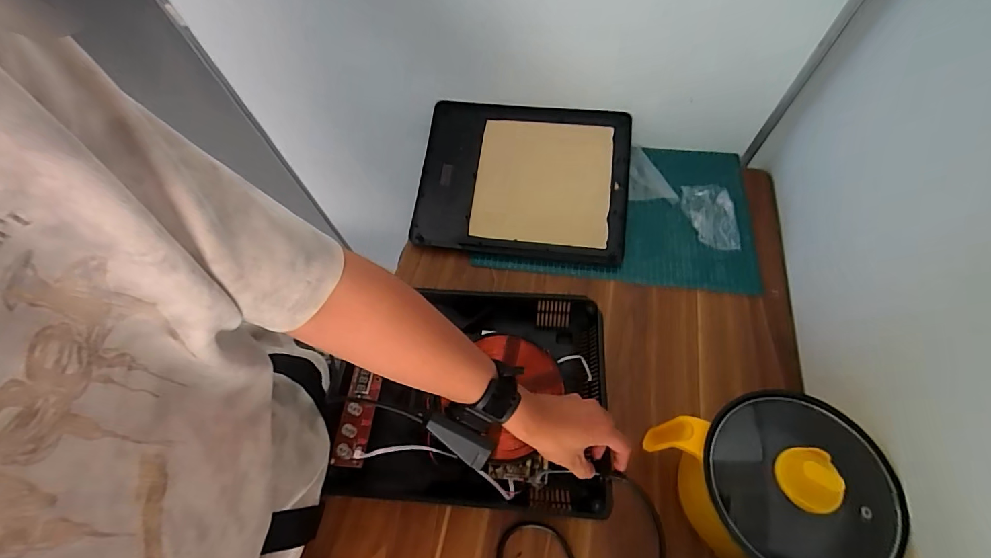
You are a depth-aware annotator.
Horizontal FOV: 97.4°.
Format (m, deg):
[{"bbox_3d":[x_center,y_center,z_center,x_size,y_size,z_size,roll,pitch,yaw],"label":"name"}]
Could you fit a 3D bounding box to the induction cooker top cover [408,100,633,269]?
[{"bbox_3d":[0.046,-0.173,0.759,0.355,0.028,0.287,7,74,7],"label":"induction cooker top cover"}]

